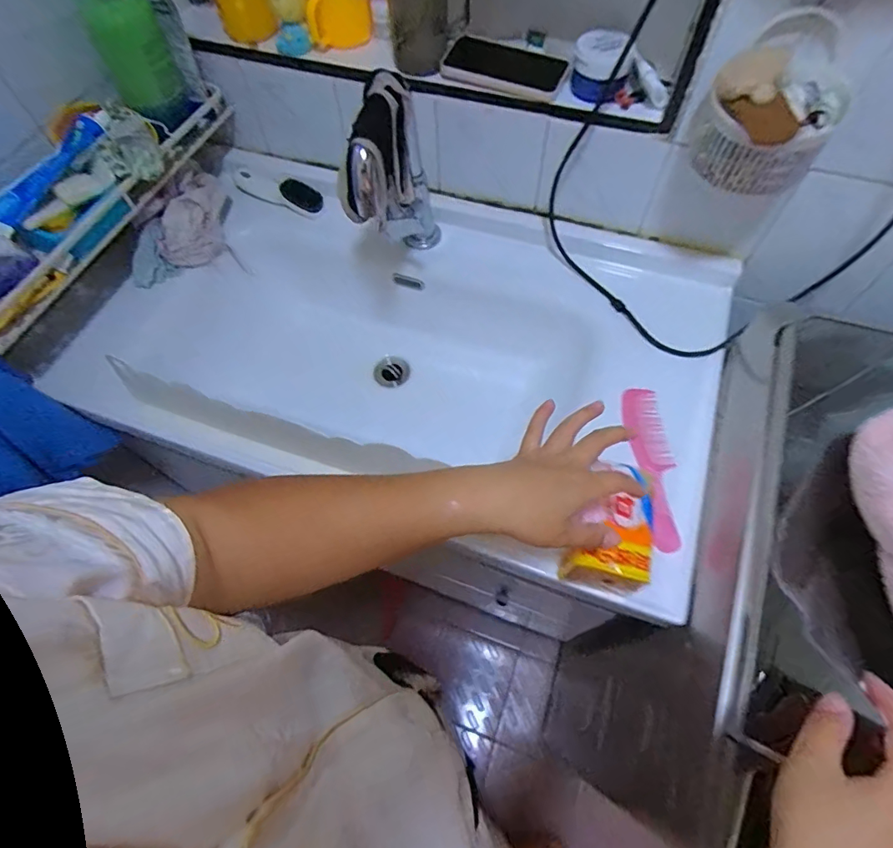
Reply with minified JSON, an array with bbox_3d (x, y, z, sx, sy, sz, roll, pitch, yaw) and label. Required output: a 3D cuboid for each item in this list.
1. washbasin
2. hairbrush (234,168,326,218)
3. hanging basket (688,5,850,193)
[{"bbox_3d":[-0.057,-0.105,0.713,0.815,0.147,0.487,19,65,11],"label":"washbasin"},{"bbox_3d":[-0.265,-0.376,0.792,0.160,0.033,0.056,21,65,12],"label":"hairbrush"},{"bbox_3d":[0.311,-0.295,0.482,0.118,0.117,0.122,22,65,13],"label":"hanging basket"}]

